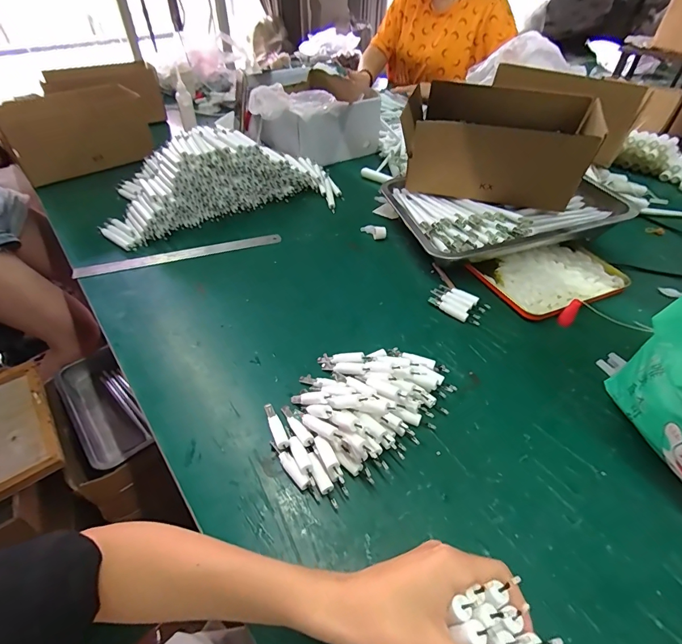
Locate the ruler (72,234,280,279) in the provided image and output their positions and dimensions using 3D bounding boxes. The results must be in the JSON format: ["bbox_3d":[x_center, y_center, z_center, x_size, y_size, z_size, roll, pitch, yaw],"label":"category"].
[{"bbox_3d":[-0.268,-0.113,0.650,0.329,0.007,0.022,-13,46,-12],"label":"ruler"}]

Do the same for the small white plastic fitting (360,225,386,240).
[{"bbox_3d":[0.057,-0.164,0.688,0.049,0.020,0.017,31,53,28],"label":"small white plastic fitting"}]

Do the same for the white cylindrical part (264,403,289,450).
[{"bbox_3d":[-0.069,0.110,0.407,0.013,0.011,0.059,-19,48,-17],"label":"white cylindrical part"}]

